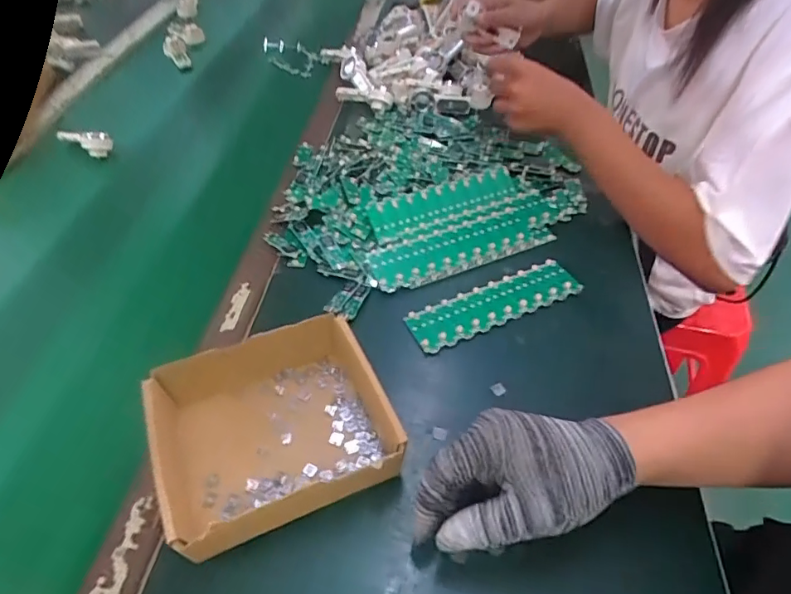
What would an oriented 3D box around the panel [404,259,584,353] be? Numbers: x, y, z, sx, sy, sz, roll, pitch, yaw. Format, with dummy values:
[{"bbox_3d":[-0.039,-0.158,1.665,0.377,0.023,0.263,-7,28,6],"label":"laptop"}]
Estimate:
[{"bbox_3d":[0.103,0.006,0.517,0.184,0.008,0.051,-21,50,-15],"label":"panel"}]

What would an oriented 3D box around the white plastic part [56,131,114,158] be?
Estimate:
[{"bbox_3d":[-0.429,-0.215,0.696,0.087,0.039,0.029,23,52,19],"label":"white plastic part"}]

